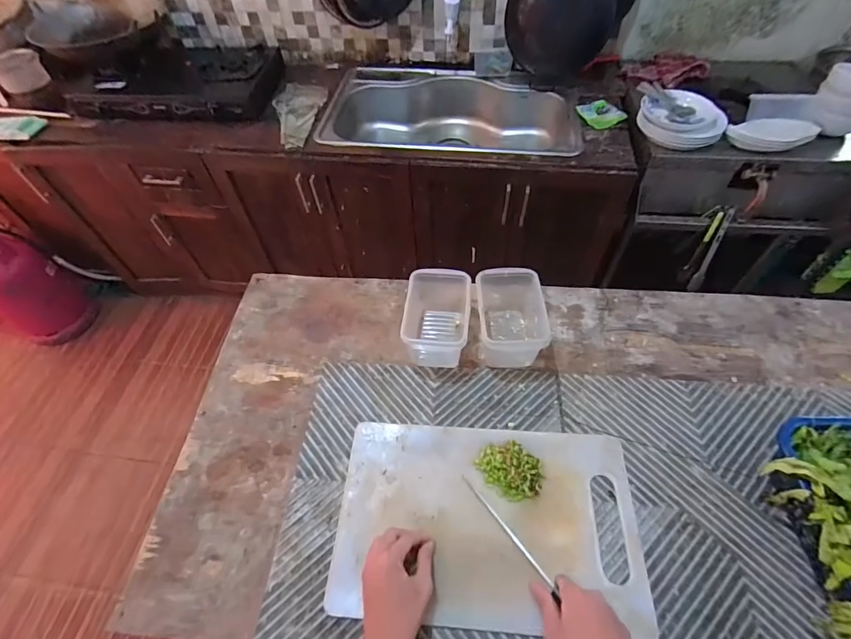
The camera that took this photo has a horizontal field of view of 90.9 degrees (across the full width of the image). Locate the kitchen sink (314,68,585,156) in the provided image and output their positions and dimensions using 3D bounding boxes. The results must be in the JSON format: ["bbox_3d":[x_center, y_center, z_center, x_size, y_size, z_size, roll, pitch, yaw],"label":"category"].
[{"bbox_3d":[0.083,-0.652,1.486,0.817,0.225,0.535,7,55,8],"label":"kitchen sink"}]

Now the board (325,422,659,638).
[{"bbox_3d":[0.082,0.266,0.567,0.394,0.017,0.244,2,54,6],"label":"board"}]

